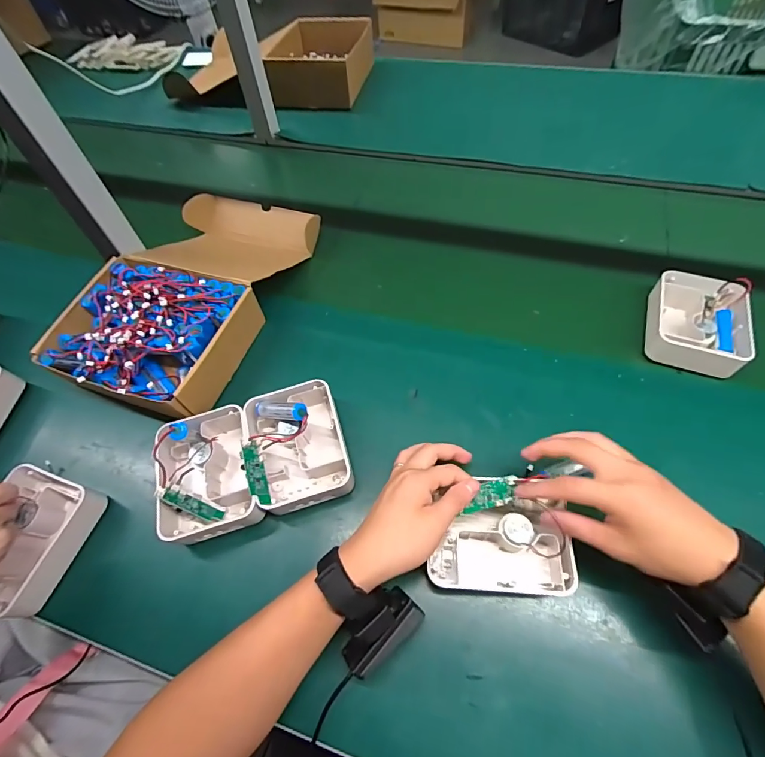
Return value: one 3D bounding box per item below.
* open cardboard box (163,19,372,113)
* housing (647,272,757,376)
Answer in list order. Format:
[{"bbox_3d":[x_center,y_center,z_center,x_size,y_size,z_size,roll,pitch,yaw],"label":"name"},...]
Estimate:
[{"bbox_3d":[-0.257,-0.726,0.946,0.444,0.093,0.281,7,60,6],"label":"open cardboard box"},{"bbox_3d":[0.395,-0.072,0.507,0.102,0.036,0.131,20,62,14],"label":"housing"}]

